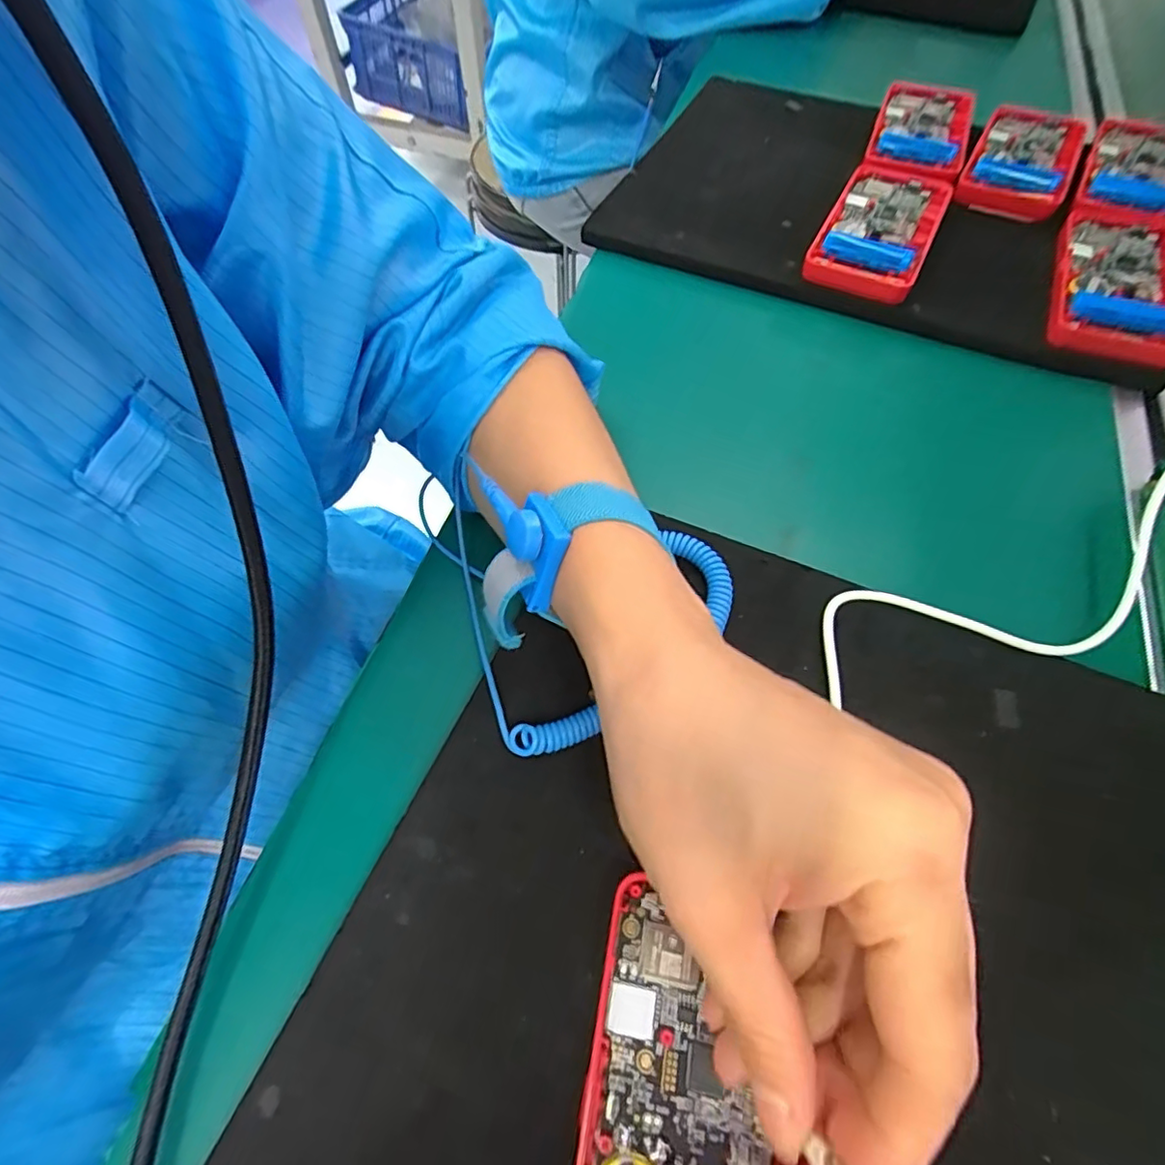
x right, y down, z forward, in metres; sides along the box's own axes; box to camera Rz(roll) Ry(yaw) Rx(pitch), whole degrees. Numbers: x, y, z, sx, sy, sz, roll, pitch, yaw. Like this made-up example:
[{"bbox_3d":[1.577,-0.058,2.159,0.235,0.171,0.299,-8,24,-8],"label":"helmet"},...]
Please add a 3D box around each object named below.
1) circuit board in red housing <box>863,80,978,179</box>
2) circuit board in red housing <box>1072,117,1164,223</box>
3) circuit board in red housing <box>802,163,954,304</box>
[{"bbox_3d":[0.242,-0.321,0.414,0.065,0.018,0.126,21,62,8],"label":"circuit board in red housing"},{"bbox_3d":[0.364,-0.267,0.378,0.064,0.014,0.130,27,64,17],"label":"circuit board in red housing"},{"bbox_3d":[0.186,-0.220,0.367,0.062,0.022,0.117,26,64,14],"label":"circuit board in red housing"}]

